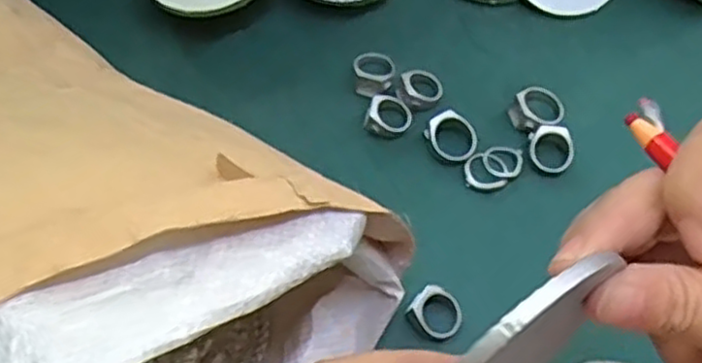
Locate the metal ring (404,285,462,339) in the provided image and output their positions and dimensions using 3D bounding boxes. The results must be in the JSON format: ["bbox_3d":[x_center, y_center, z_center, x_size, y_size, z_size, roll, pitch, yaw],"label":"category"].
[{"bbox_3d":[0.040,0.060,0.330,0.023,0.008,0.022,0,61,-1],"label":"metal ring"}]

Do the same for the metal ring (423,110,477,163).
[{"bbox_3d":[0.054,-0.024,0.379,0.025,0.012,0.026,0,61,-1],"label":"metal ring"}]

